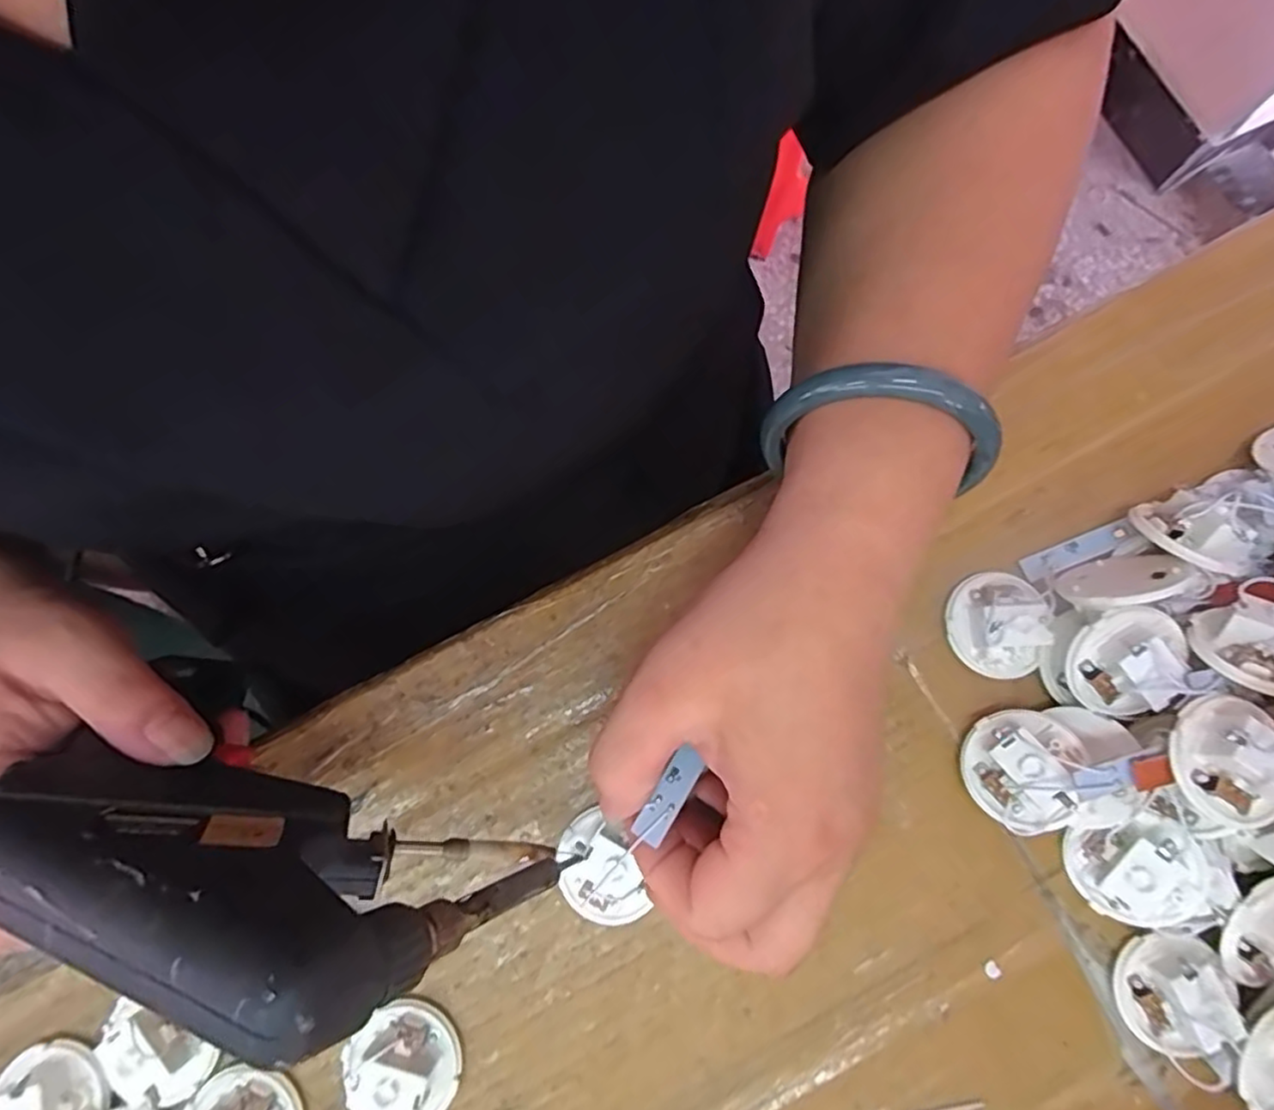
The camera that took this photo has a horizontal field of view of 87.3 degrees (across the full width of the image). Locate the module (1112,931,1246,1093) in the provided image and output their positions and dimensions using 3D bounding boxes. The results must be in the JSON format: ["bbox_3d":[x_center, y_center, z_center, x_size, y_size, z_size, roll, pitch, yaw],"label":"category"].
[{"bbox_3d":[0.179,0.146,0.219,0.033,0.019,0.038,33,82,7],"label":"module"}]

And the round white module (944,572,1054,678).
[{"bbox_3d":[0.131,0.025,0.242,0.031,0.019,0.037,-2,79,1],"label":"round white module"}]

